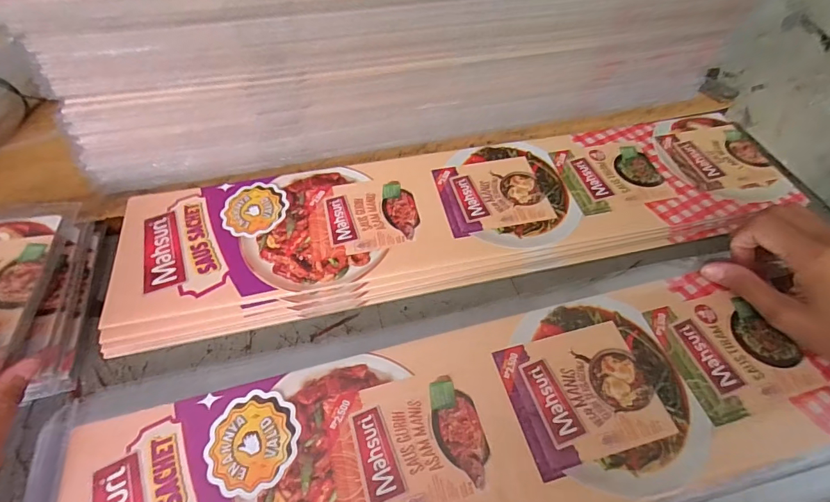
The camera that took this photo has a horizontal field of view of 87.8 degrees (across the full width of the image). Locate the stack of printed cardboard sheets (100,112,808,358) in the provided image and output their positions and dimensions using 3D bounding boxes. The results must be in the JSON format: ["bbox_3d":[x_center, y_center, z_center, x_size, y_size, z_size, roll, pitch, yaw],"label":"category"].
[{"bbox_3d":[0.042,-0.040,0.354,0.542,0.012,0.133,-10,57,-8],"label":"stack of printed cardboard sheets"}]

